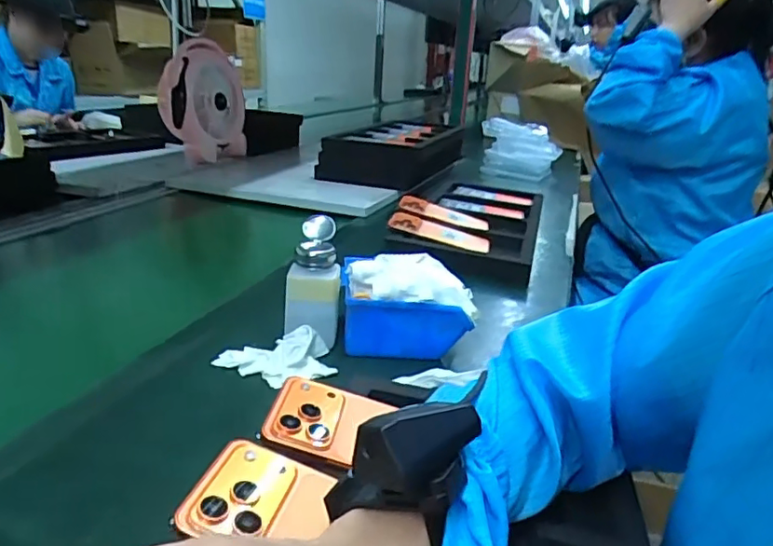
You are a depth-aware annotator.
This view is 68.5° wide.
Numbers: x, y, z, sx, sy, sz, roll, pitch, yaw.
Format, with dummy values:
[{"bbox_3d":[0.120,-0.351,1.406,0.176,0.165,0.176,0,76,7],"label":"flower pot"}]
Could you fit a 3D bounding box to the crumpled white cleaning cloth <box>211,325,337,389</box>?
[{"bbox_3d":[-0.105,0.078,0.546,0.103,0.026,0.059,-5,23,-21],"label":"crumpled white cleaning cloth"}]

